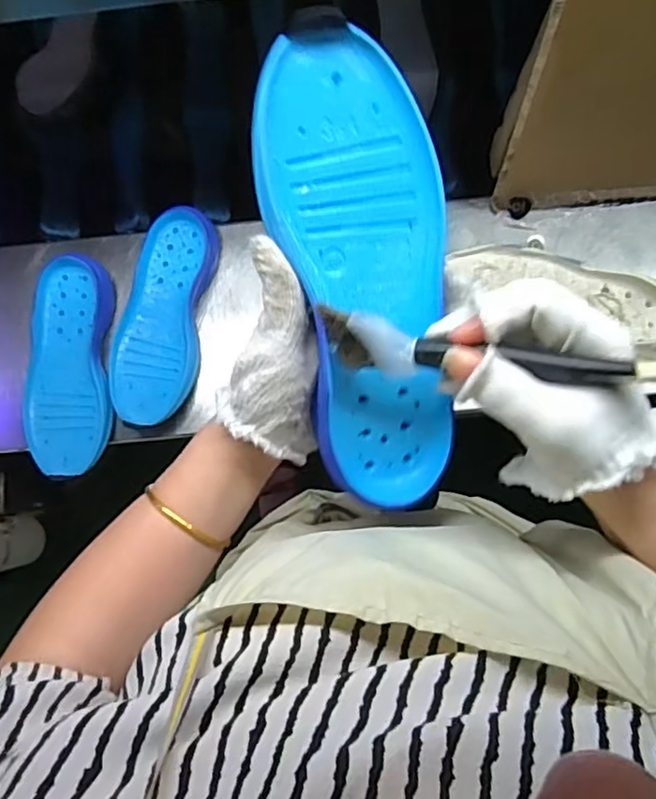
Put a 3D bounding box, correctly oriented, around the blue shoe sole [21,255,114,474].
[{"bbox_3d":[-0.280,-0.037,0.679,0.093,0.032,0.230,0,81,3],"label":"blue shoe sole"}]

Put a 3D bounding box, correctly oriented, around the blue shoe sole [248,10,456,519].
[{"bbox_3d":[0.022,-0.060,0.344,0.088,0.024,0.241,-10,105,1],"label":"blue shoe sole"}]

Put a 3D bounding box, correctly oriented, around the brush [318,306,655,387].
[{"bbox_3d":[0.072,-0.021,0.307,0.161,0.023,0.023,9,81,23],"label":"brush"}]

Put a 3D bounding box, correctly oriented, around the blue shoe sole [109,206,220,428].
[{"bbox_3d":[-0.179,-0.091,0.688,0.090,0.024,0.233,9,81,4],"label":"blue shoe sole"}]

